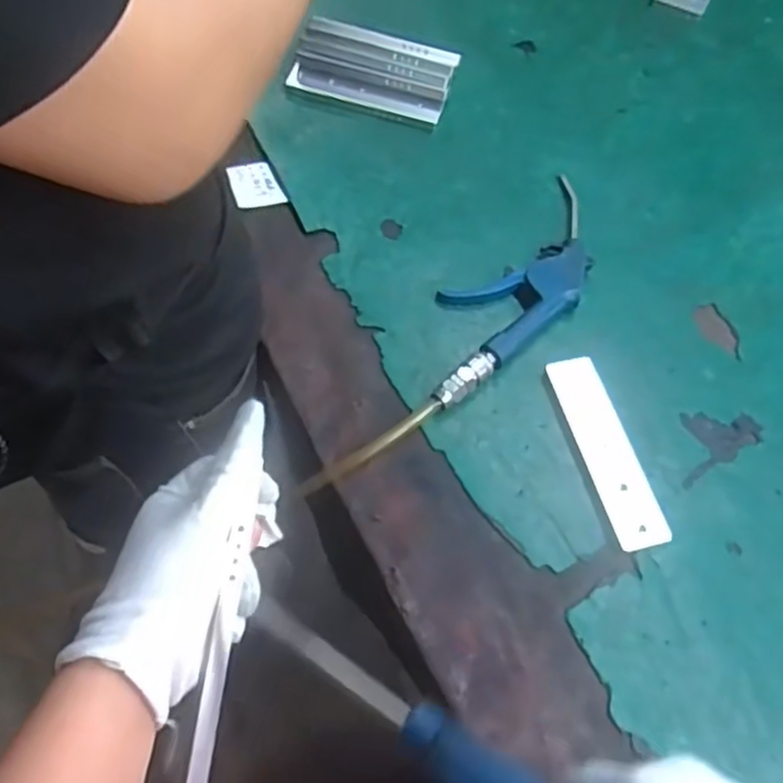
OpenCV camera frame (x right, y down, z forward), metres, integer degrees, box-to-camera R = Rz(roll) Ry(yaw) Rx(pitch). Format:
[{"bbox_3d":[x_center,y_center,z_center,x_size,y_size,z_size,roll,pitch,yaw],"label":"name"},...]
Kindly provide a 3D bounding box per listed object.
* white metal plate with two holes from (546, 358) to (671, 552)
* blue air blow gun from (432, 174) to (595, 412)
[{"bbox_3d":[0.163,0.045,0.568,0.038,0.012,0.155,-13,63,-9],"label":"white metal plate with two holes"},{"bbox_3d":[0.109,-0.090,0.629,0.089,0.023,0.264,37,66,16],"label":"blue air blow gun"}]

